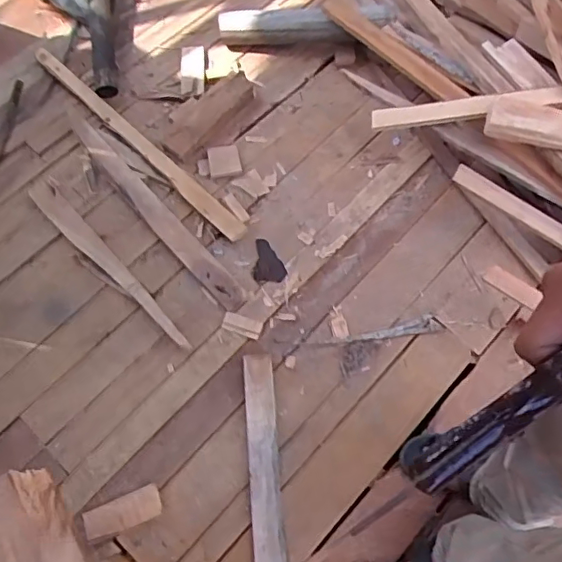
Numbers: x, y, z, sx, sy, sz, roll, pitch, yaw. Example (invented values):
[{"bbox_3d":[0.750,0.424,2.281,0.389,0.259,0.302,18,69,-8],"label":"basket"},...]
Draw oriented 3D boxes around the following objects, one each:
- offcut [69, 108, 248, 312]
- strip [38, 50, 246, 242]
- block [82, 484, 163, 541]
[{"bbox_3d":[-0.317,-0.183,1.364,0.064,0.026,0.663,-40,73,-15],"label":"offcut"},{"bbox_3d":[-0.374,-0.373,1.441,0.056,0.033,0.796,-42,74,-16],"label":"strip"},{"bbox_3d":[-0.305,0.446,1.107,0.144,0.023,0.060,-19,69,-8],"label":"block"}]

